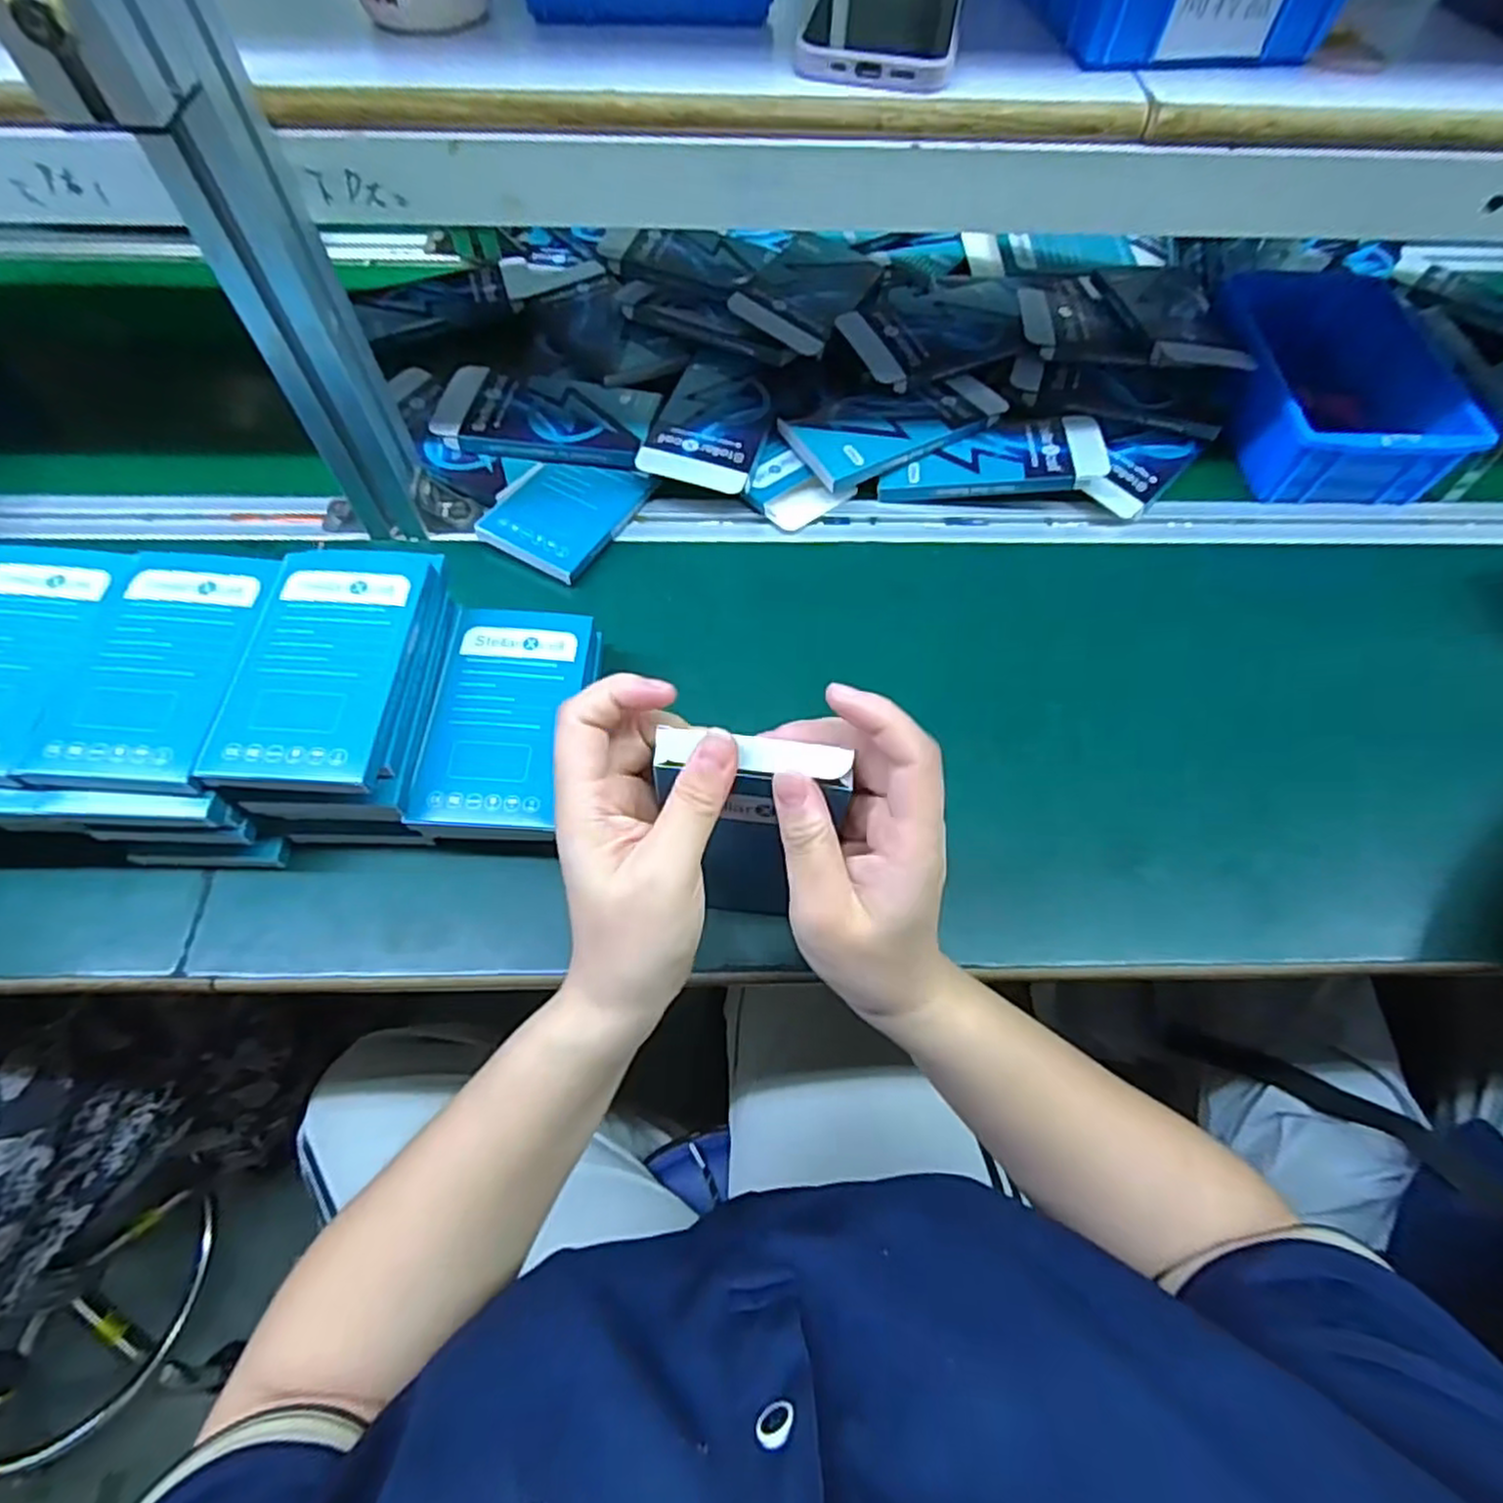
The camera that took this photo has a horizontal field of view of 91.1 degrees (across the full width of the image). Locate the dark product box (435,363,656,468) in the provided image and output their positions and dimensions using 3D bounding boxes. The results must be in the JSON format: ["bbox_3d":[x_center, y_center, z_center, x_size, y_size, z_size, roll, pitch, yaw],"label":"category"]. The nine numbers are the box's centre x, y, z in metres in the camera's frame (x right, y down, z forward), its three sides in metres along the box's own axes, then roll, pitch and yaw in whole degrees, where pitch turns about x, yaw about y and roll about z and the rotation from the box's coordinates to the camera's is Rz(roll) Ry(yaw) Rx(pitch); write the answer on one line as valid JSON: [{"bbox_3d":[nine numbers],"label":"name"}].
[{"bbox_3d":[-0.152,-0.248,0.546,0.159,0.014,0.082,9,62,5],"label":"dark product box"}]

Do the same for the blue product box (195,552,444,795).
[{"bbox_3d":[-0.215,-0.044,0.374,0.076,0.019,0.134,1,62,1],"label":"blue product box"}]

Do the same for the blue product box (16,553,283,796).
[{"bbox_3d":[-0.293,-0.045,0.369,0.081,0.013,0.135,3,62,1],"label":"blue product box"}]

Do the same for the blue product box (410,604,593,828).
[{"bbox_3d":[-0.136,-0.023,0.408,0.076,0.011,0.135,2,62,1],"label":"blue product box"}]

